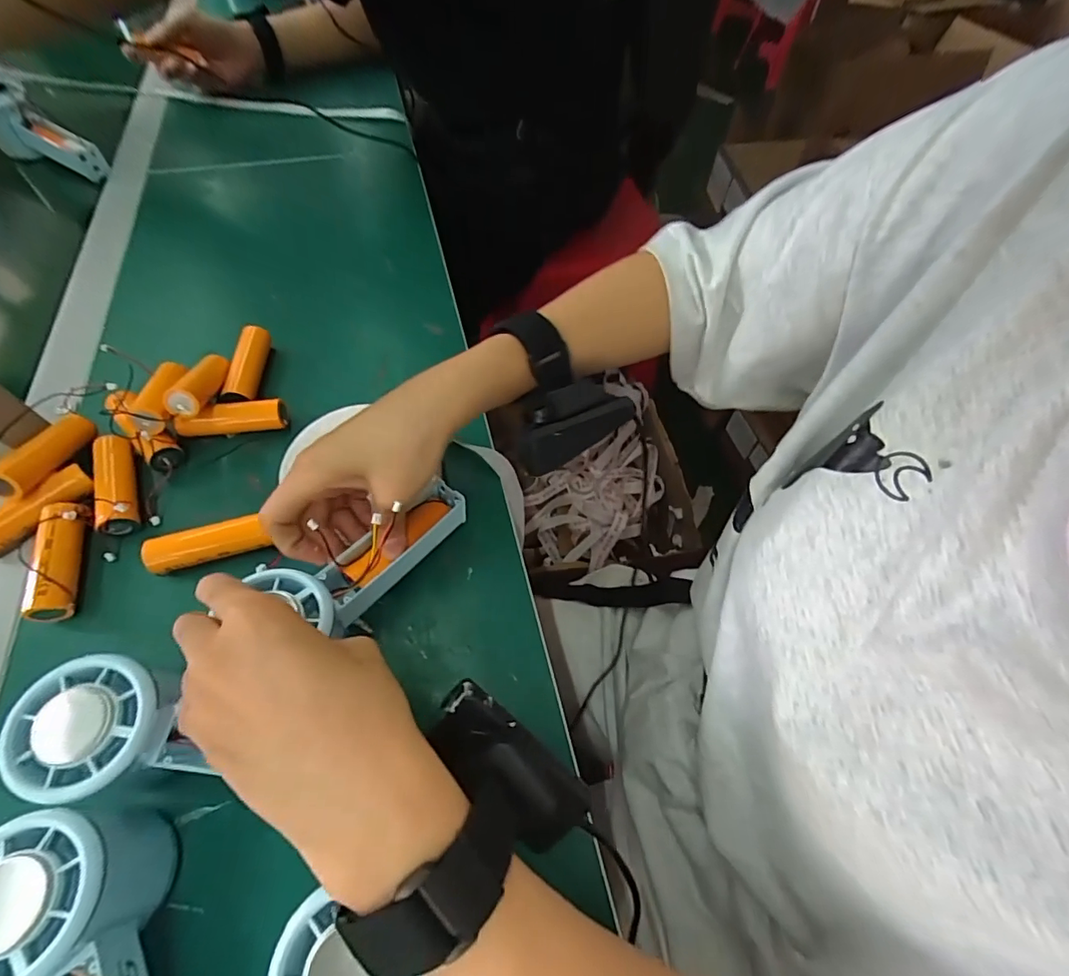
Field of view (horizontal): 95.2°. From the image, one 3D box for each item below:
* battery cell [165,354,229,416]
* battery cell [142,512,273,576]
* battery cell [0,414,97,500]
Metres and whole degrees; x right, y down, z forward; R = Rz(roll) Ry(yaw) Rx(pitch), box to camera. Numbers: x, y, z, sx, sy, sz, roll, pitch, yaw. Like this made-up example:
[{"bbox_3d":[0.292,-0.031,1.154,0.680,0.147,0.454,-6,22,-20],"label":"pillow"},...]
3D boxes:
[{"bbox_3d":[-0.241,-0.078,0.356,0.018,0.019,0.073,-1,40,-2],"label":"battery cell"},{"bbox_3d":[-0.204,0.034,0.304,0.065,0.018,0.018,-16,60,-11],"label":"battery cell"},{"bbox_3d":[-0.322,-0.024,0.321,0.015,0.021,0.072,6,43,3],"label":"battery cell"}]

